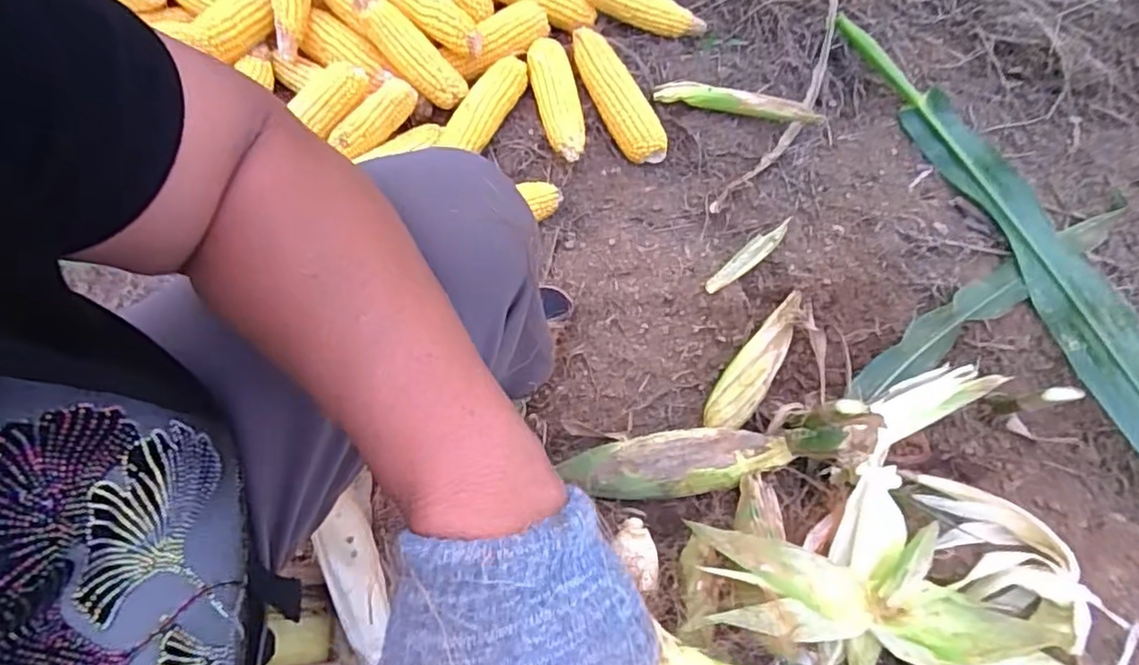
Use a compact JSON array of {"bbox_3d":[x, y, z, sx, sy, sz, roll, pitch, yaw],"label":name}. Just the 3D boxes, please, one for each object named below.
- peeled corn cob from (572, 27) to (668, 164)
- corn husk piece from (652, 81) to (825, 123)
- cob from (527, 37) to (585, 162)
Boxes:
[{"bbox_3d":[0.066,-0.329,0.866,0.068,0.056,0.204,-24,72,-10],"label":"peeled corn cob"},{"bbox_3d":[0.232,-0.316,0.866,0.225,0.032,0.029,14,68,3],"label":"corn husk piece"},{"bbox_3d":[-0.014,-0.313,0.858,0.060,0.052,0.175,-13,71,-7],"label":"cob"}]

